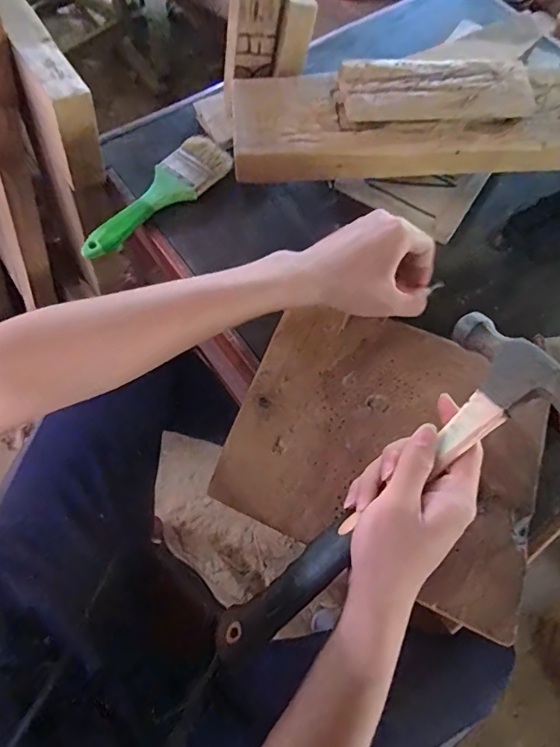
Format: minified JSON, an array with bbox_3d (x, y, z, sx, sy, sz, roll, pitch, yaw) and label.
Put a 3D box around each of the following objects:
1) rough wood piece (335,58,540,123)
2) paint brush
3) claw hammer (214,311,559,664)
[{"bbox_3d":[0.157,-0.283,0.478,0.188,0.030,0.056,-4,67,-3],"label":"rough wood piece"},{"bbox_3d":[-0.137,-0.194,0.523,0.058,0.015,0.196,40,72,14],"label":"paint brush"},{"bbox_3d":[0.065,0.097,0.349,0.324,0.050,0.103,-44,74,6],"label":"claw hammer"}]

